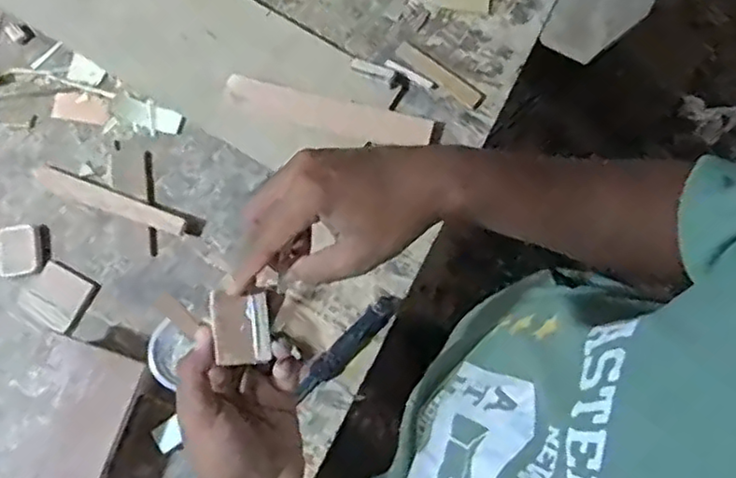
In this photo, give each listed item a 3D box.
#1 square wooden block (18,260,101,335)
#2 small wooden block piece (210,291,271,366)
[{"bbox_3d":[-0.325,0.059,0.699,0.066,0.009,0.061,29,81,4],"label":"square wooden block"},{"bbox_3d":[-0.080,0.056,0.423,0.035,0.004,0.045,-2,83,-18],"label":"small wooden block piece"}]

